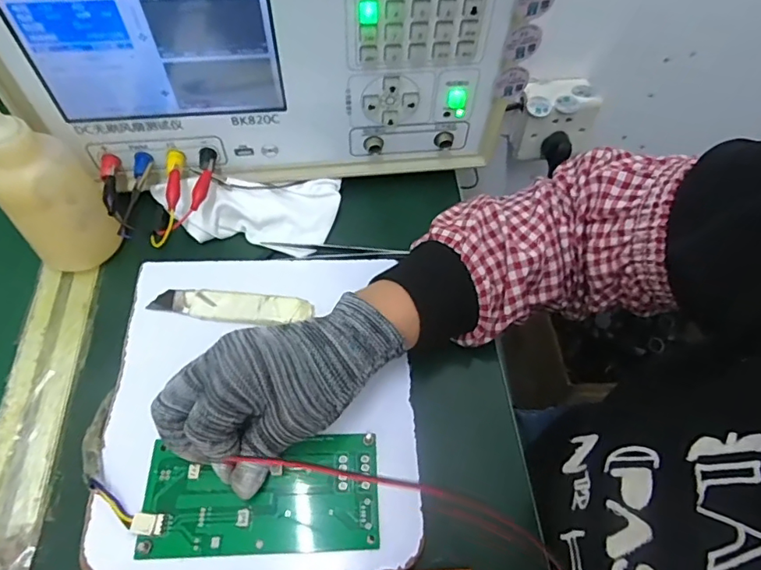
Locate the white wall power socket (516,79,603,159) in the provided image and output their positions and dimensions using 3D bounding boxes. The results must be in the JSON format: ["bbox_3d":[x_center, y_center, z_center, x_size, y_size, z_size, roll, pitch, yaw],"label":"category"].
[{"bbox_3d":[0.213,-0.204,0.621,0.092,0.079,0.050,-6,60,-5],"label":"white wall power socket"}]

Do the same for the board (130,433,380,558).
[{"bbox_3d":[-0.069,0.124,0.295,0.134,0.007,0.063,-3,57,-6],"label":"board"}]

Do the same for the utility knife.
[{"bbox_3d":[-0.106,0.015,0.359,0.110,0.008,0.024,7,60,3],"label":"utility knife"}]

